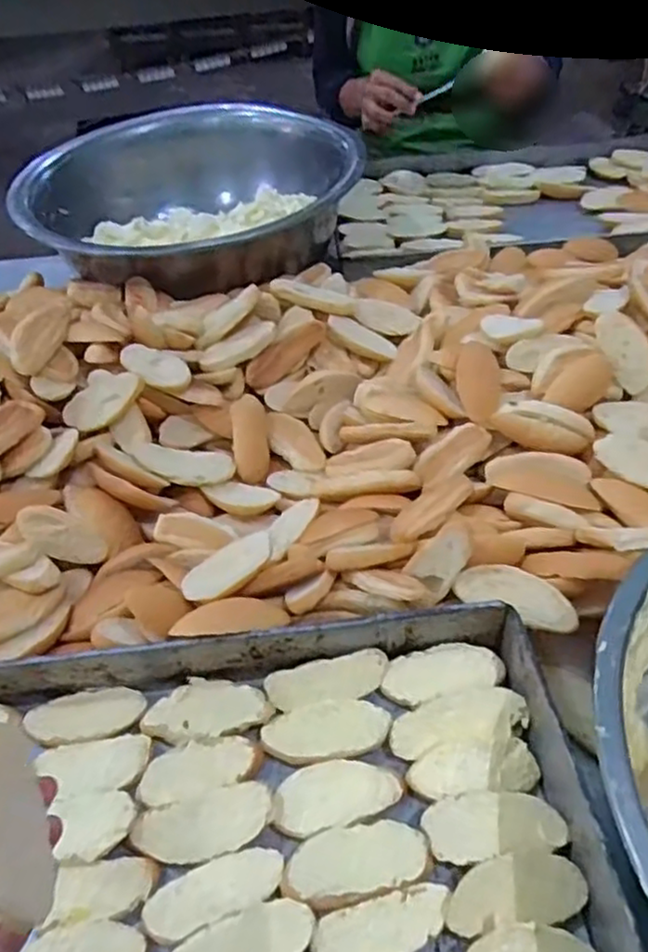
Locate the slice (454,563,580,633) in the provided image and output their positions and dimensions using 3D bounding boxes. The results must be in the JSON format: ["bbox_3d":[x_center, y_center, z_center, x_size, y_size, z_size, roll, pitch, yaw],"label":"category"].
[{"bbox_3d":[0.153,0.095,0.540,0.094,0.013,0.041,19,50,22],"label":"slice"}]

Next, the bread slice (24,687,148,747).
[{"bbox_3d":[-0.183,0.182,0.519,0.086,0.015,0.041,-12,46,-7],"label":"bread slice"}]

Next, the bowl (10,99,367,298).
[{"bbox_3d":[-0.170,-0.402,0.966,0.354,0.131,0.405,26,53,27],"label":"bowl"}]

